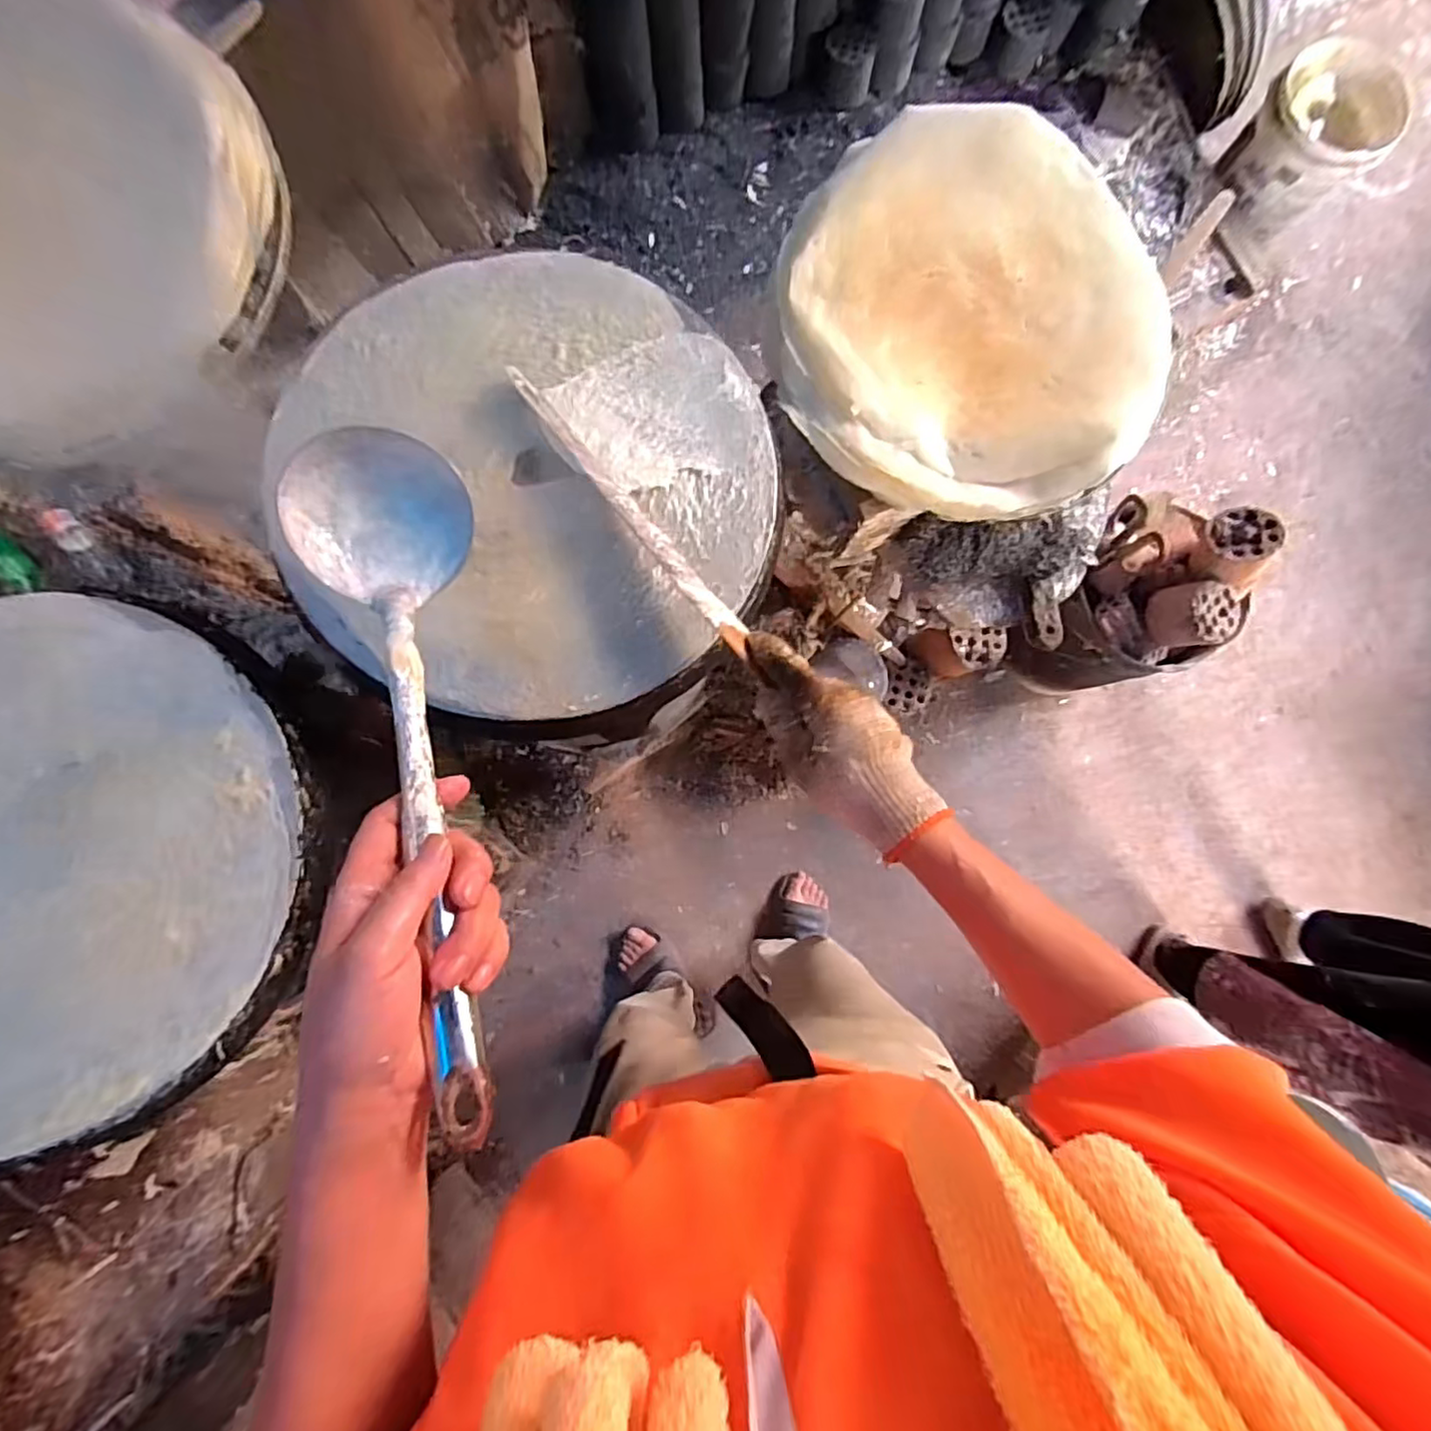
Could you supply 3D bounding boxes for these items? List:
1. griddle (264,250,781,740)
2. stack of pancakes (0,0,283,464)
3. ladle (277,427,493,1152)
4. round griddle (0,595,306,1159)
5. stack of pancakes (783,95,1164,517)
[{"bbox_3d":[-0.136,-0.176,0.491,0.362,0.033,0.365,0,86,-4],"label":"griddle"},{"bbox_3d":[-0.499,-0.366,0.463,0.323,0.075,0.341,-12,92,-16],"label":"stack of pancakes"},{"bbox_3d":[-0.155,0.017,0.316,0.085,0.055,0.343,-13,73,-5],"label":"ladle"},{"bbox_3d":[-0.481,0.101,0.441,0.359,0.029,0.350,0,86,-4],"label":"round griddle"},{"bbox_3d":[0.240,-0.373,0.588,0.345,0.038,0.374,12,83,-1],"label":"stack of pancakes"}]

